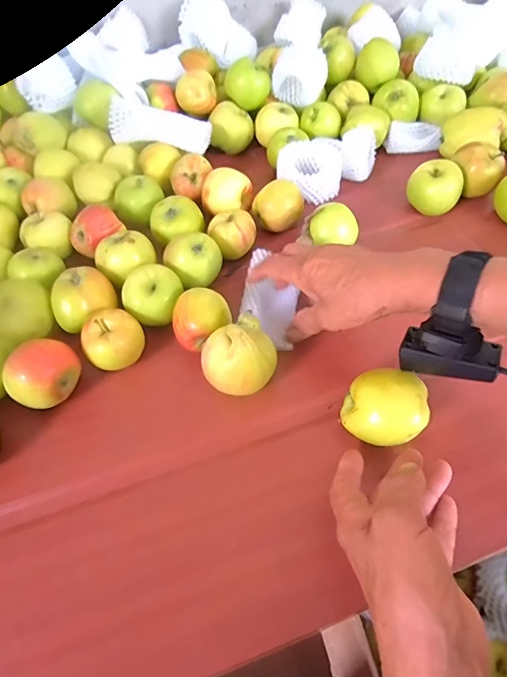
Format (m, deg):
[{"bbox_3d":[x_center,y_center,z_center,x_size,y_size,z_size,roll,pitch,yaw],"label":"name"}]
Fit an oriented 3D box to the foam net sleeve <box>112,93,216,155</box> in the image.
[{"bbox_3d":[-0.119,-0.271,0.568,0.126,0.036,0.048,6,59,-12],"label":"foam net sleeve"}]

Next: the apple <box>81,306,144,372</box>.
[{"bbox_3d":[-0.132,0.006,0.422,0.053,0.056,0.048,-29,59,-18],"label":"apple"}]

